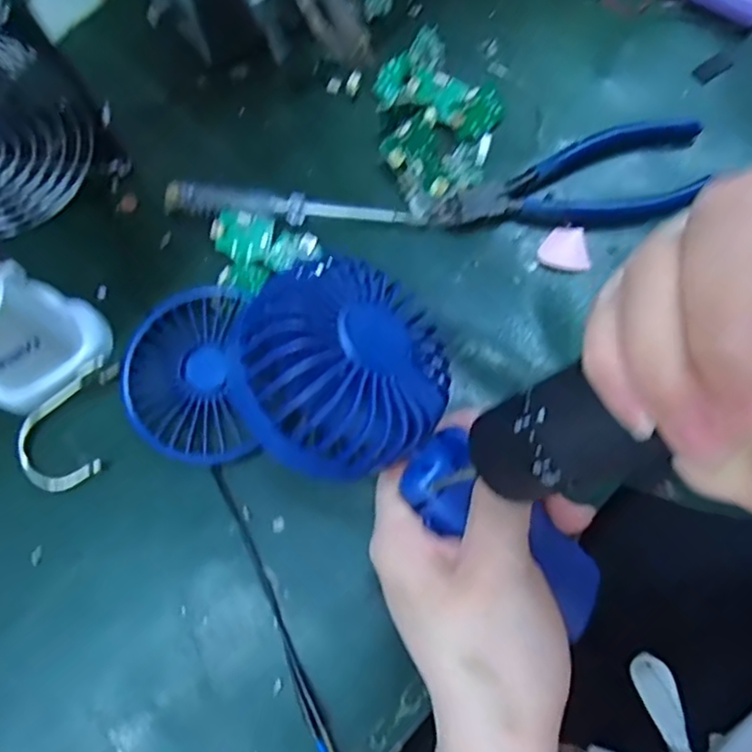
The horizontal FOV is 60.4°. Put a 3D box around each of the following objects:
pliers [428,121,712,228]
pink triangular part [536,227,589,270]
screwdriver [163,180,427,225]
[{"bbox_3d":[0.102,-0.106,0.346,0.144,0.012,0.056,-6,74,0],"label":"pliers"},{"bbox_3d":[0.099,-0.067,0.340,0.026,0.004,0.022,0,74,2],"label":"pink triangular part"},{"bbox_3d":[-0.044,-0.090,0.346,0.137,0.011,0.017,6,74,3],"label":"screwdriver"}]

